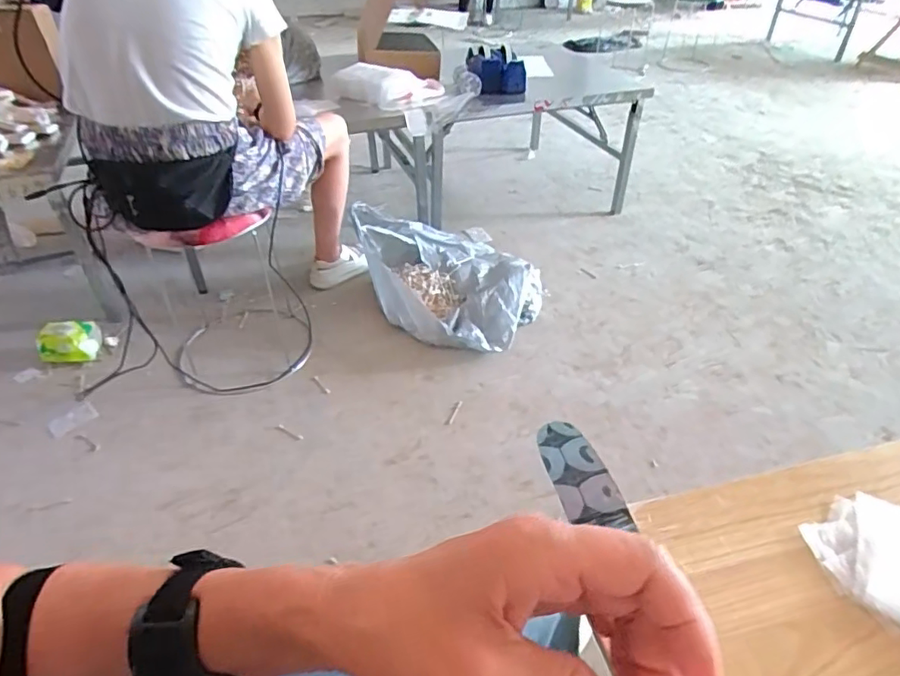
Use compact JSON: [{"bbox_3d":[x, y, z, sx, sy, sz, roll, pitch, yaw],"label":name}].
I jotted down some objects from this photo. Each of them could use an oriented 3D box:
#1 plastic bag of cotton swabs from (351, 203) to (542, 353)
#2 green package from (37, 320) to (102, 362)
[{"bbox_3d":[0.010,-0.208,1.603,0.504,0.265,0.413,29,49,31],"label":"plastic bag of cotton swabs"},{"bbox_3d":[-1.019,0.014,1.471,0.146,0.104,0.078,-6,41,-6],"label":"green package"}]

